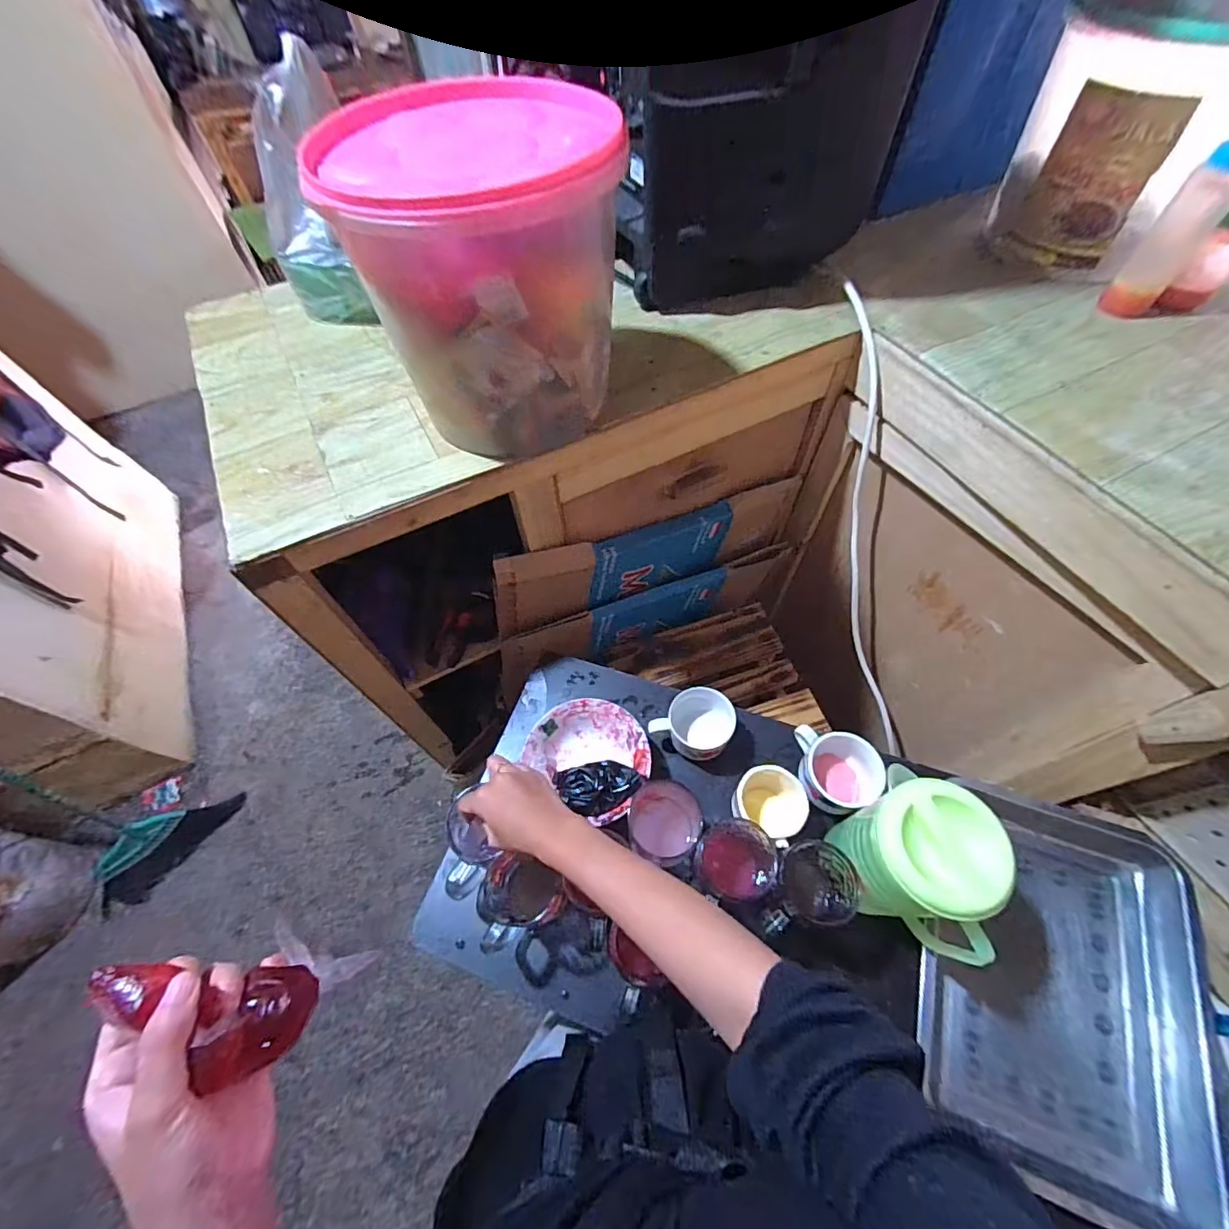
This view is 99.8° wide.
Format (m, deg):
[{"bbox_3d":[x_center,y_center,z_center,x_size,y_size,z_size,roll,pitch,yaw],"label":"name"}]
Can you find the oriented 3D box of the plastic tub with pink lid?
[{"bbox_3d":[-0.112,-0.321,0.508,0.222,0.232,0.210,-2,60,3],"label":"plastic tub with pink lid"}]

